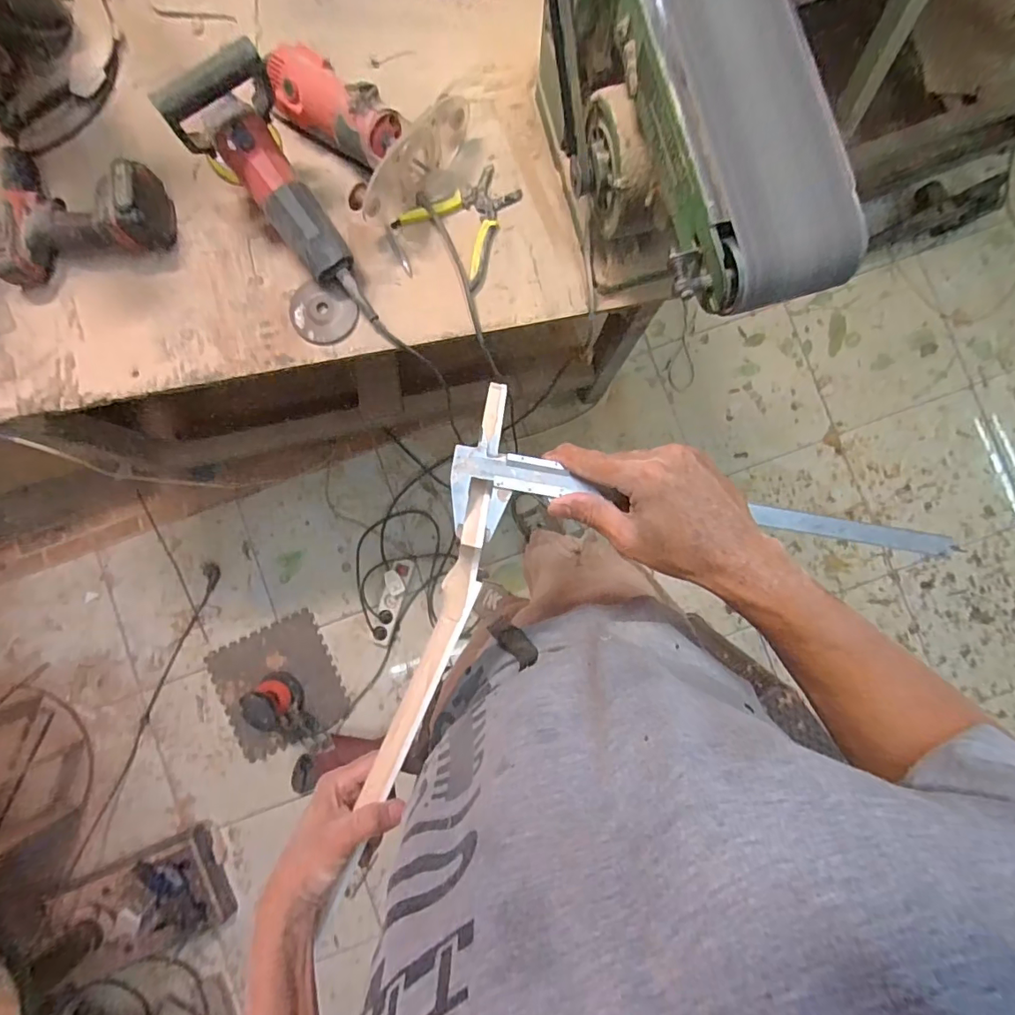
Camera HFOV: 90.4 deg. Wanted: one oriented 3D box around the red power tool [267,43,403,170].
[{"bbox_3d":[-0.224,-0.508,0.627,0.185,0.066,0.074,35,88,1],"label":"red power tool"}]

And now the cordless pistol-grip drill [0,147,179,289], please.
[{"bbox_3d":[-0.545,-0.376,0.642,0.205,0.071,0.174,0,88,-1],"label":"cordless pistol-grip drill"}]

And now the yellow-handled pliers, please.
[{"bbox_3d":[-0.050,-0.385,0.673,0.140,0.012,0.145,41,88,1],"label":"yellow-handled pliers"}]

